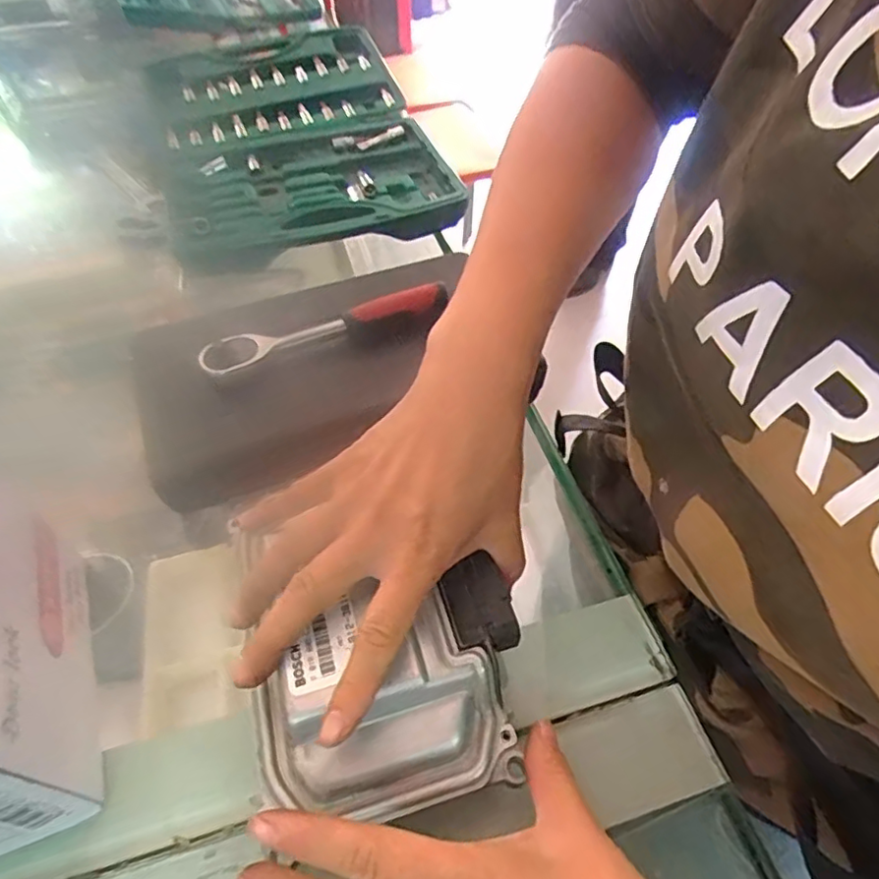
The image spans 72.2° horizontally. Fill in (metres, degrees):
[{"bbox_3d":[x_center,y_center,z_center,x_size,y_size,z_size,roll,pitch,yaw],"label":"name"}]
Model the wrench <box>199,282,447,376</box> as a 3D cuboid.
[{"bbox_3d":[-0.066,-0.067,0.357,0.144,0.016,0.026,-20,54,-16],"label":"wrench"}]

